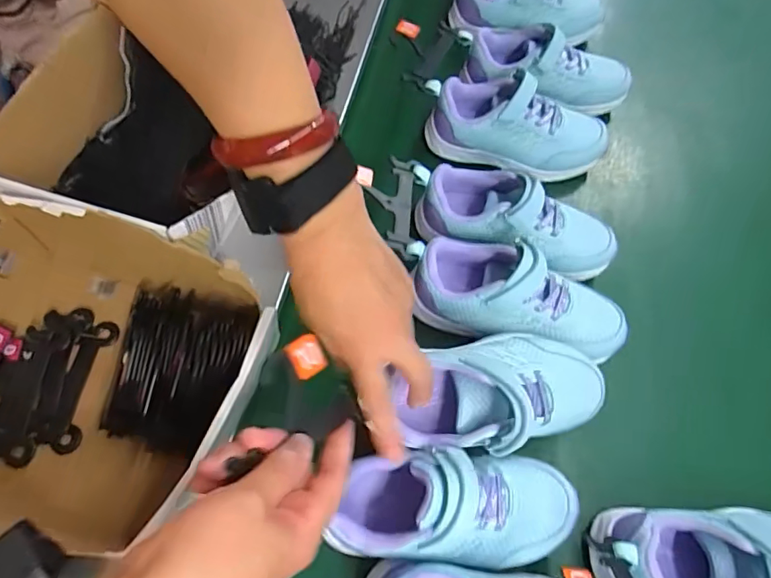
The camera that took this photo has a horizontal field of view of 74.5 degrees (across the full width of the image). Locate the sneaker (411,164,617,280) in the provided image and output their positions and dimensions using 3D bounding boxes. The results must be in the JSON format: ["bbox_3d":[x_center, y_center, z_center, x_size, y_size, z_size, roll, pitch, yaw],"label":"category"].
[{"bbox_3d":[0.121,-0.066,0.468,0.194,0.079,0.073,24,66,7],"label":"sneaker"}]

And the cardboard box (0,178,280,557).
[{"bbox_3d":[-0.222,0.053,0.367,0.242,0.093,0.201,26,67,8],"label":"cardboard box"}]

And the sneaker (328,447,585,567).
[{"bbox_3d":[0.050,0.152,0.352,0.171,0.076,0.069,5,66,-1],"label":"sneaker"}]

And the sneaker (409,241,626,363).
[{"bbox_3d":[0.110,0.006,0.429,0.192,0.068,0.076,20,66,5],"label":"sneaker"}]

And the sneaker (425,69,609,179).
[{"bbox_3d":[0.135,-0.171,0.519,0.182,0.073,0.067,14,66,3],"label":"sneaker"}]

